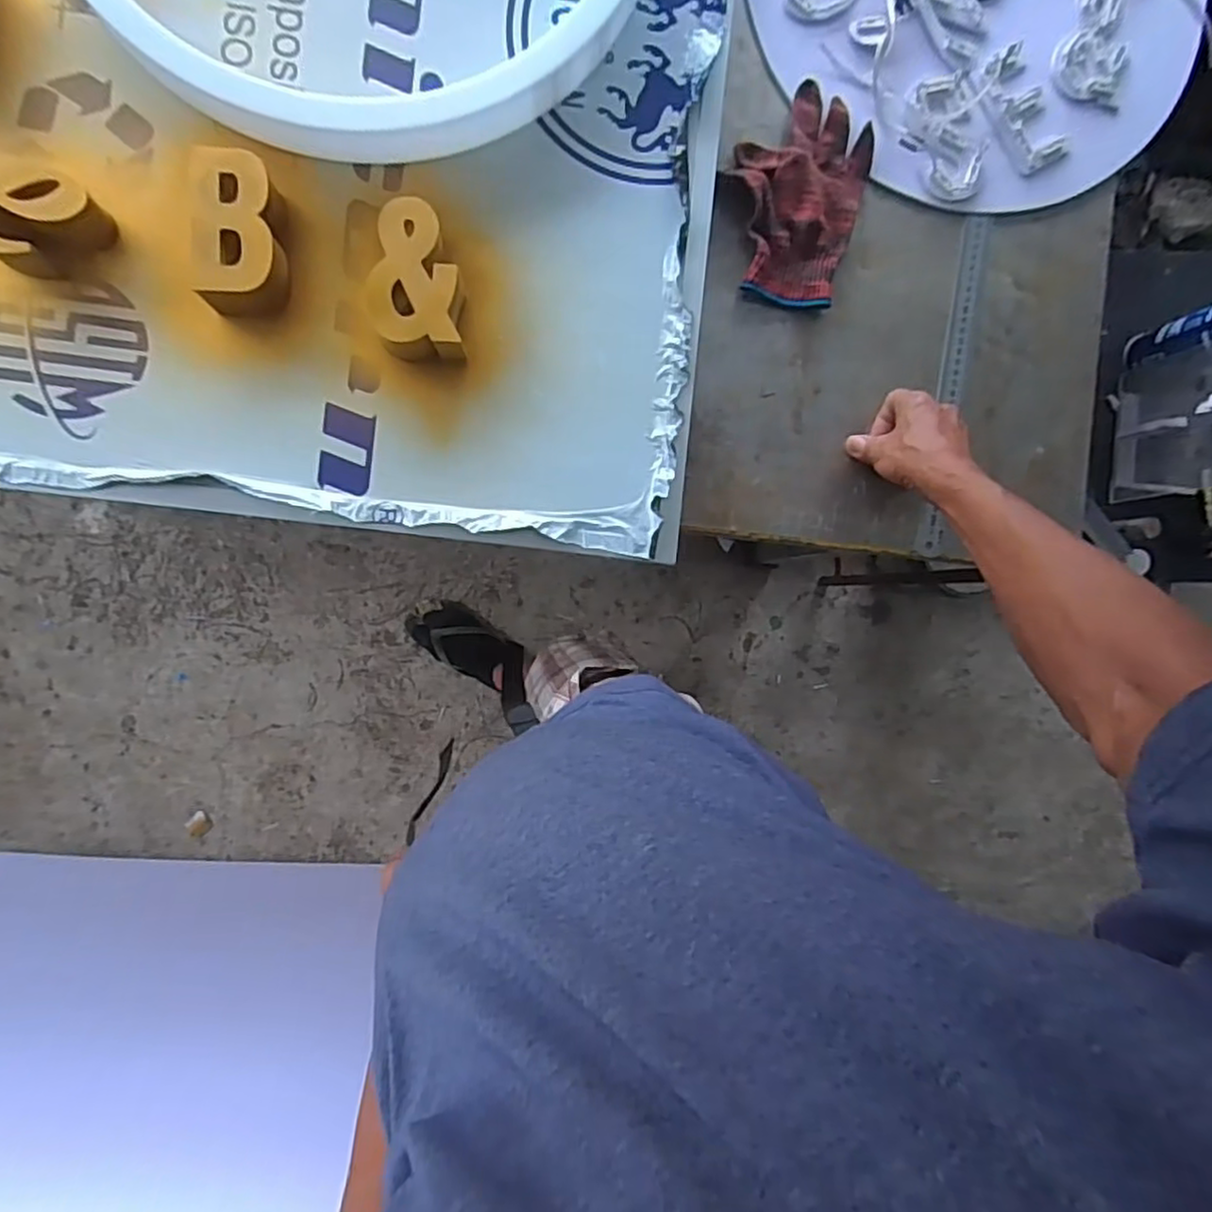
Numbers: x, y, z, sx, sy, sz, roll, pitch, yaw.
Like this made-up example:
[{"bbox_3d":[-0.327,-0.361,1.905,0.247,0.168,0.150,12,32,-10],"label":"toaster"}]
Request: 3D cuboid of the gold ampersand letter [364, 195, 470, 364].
[{"bbox_3d":[-0.153,-0.260,0.549,0.076,0.042,0.113,0,89,-6],"label":"gold ampersand letter"}]

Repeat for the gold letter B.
[{"bbox_3d":[-0.288,-0.294,0.537,0.064,0.040,0.115,-2,89,-6],"label":"gold letter B"}]

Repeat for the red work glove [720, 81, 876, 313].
[{"bbox_3d":[0.172,-0.374,0.617,0.119,0.025,0.189,17,88,-5],"label":"red work glove"}]

